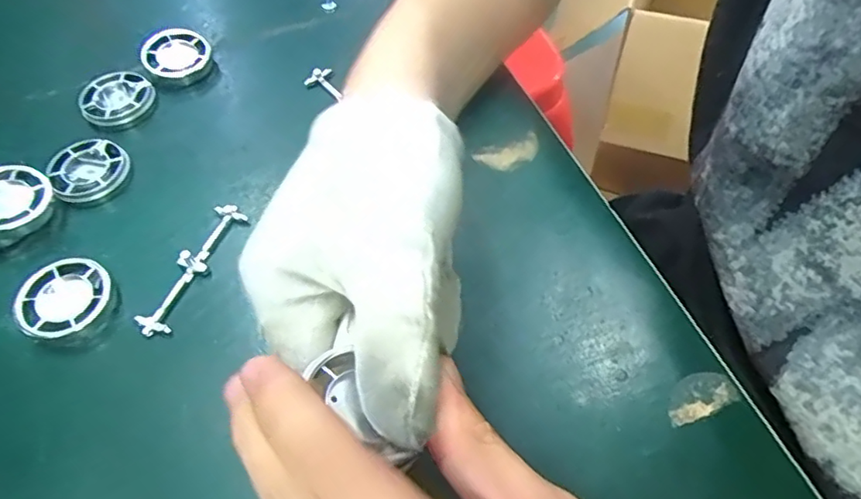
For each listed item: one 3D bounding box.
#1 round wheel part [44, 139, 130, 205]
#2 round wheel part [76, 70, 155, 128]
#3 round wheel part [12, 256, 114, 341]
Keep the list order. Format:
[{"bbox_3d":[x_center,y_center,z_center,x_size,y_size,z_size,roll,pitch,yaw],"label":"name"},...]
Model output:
[{"bbox_3d":[-0.176,-0.041,0.300,0.037,0.010,0.037,-1,57,1],"label":"round wheel part"},{"bbox_3d":[-0.178,-0.085,0.331,0.036,0.013,0.039,-1,57,1],"label":"round wheel part"},{"bbox_3d":[-0.161,0.023,0.257,0.035,0.013,0.039,32,63,20],"label":"round wheel part"}]

